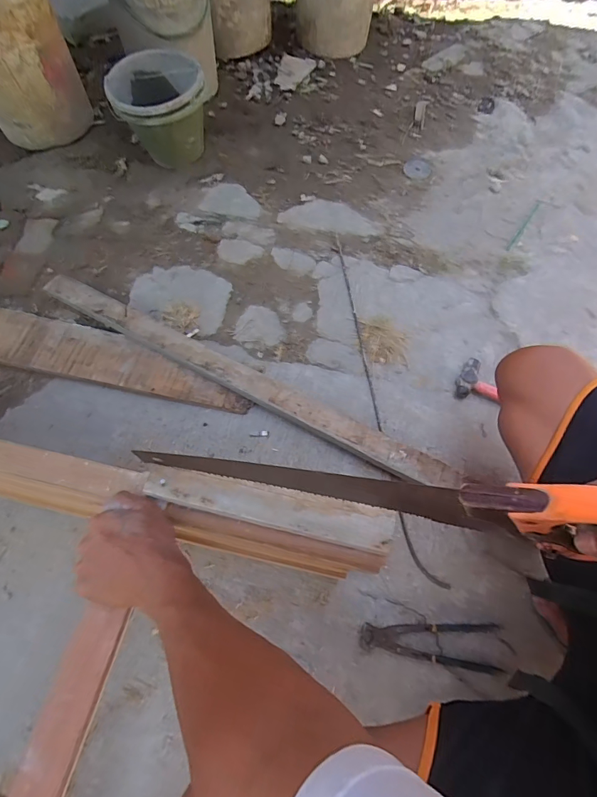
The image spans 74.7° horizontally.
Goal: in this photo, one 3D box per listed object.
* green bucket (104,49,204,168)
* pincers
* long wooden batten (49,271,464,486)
[{"bbox_3d":[-0.360,-0.746,1.044,0.222,0.206,0.217,1,66,-2],"label":"green bucket"},{"bbox_3d":[0.209,0.393,0.621,0.215,0.016,0.064,2,66,-2],"label":"pincers"},{"bbox_3d":[-0.125,-0.039,0.800,0.928,0.043,0.063,27,67,9],"label":"long wooden batten"}]

